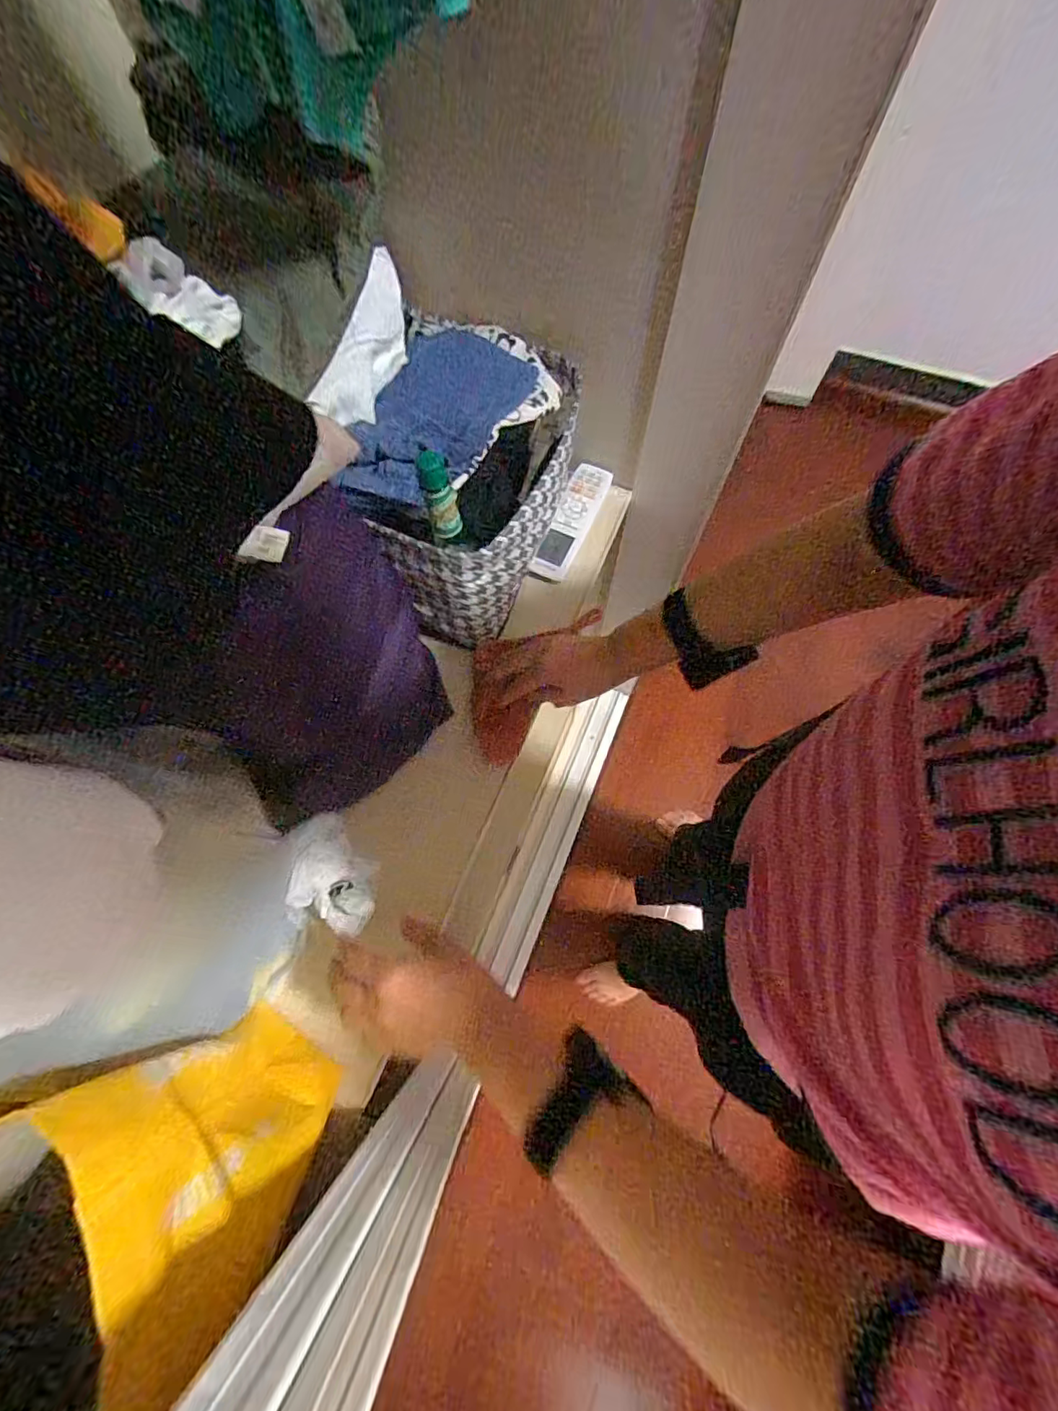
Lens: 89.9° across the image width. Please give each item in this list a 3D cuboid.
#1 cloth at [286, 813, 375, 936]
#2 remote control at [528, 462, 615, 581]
[{"bbox_3d":[-0.183,0.155,0.499,0.069,0.055,0.107,0,71,2],"label":"cloth"},{"bbox_3d":[0.055,-0.233,0.664,0.047,0.021,0.165,23,73,9],"label":"remote control"}]

